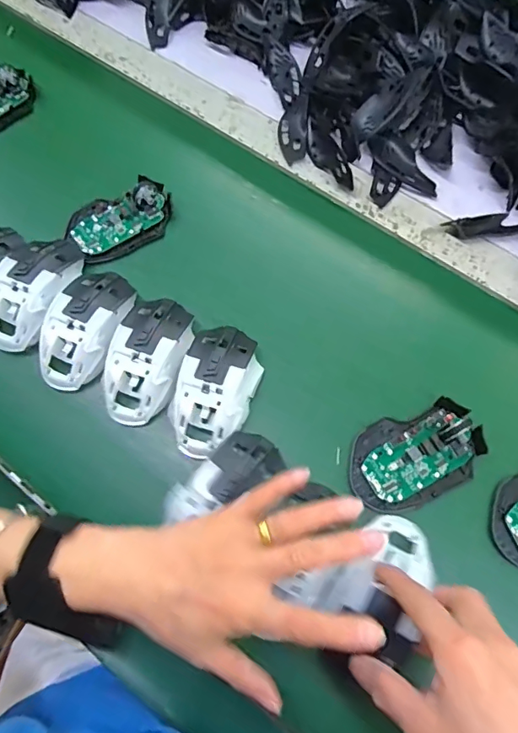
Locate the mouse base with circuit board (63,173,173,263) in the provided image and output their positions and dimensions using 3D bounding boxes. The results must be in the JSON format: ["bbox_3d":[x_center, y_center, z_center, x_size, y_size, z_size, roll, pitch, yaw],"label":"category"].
[{"bbox_3d":[-0.143,-0.152,0.482,0.107,0.024,0.072,-23,69,-7],"label":"mouse base with circuit board"}]

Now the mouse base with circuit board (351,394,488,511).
[{"bbox_3d":[0.131,0.071,0.387,0.114,0.022,0.074,-27,69,-8],"label":"mouse base with circuit board"}]

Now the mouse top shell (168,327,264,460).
[{"bbox_3d":[-0.037,0.022,0.412,0.063,0.050,0.115,14,73,3],"label":"mouse top shell"}]

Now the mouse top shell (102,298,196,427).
[{"bbox_3d":[-0.097,-0.007,0.419,0.065,0.035,0.115,14,73,2],"label":"mouse top shell"}]

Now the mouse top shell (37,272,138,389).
[{"bbox_3d":[-0.158,-0.038,0.431,0.066,0.034,0.117,21,73,5],"label":"mouse top shell"}]

